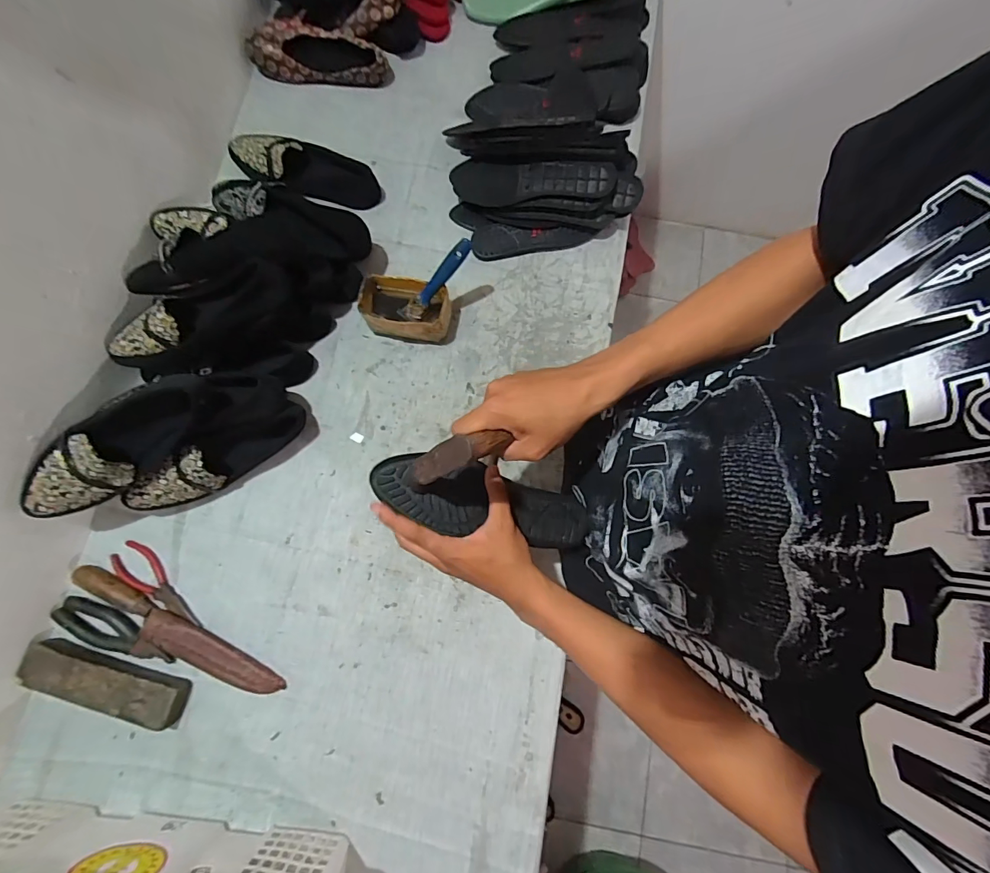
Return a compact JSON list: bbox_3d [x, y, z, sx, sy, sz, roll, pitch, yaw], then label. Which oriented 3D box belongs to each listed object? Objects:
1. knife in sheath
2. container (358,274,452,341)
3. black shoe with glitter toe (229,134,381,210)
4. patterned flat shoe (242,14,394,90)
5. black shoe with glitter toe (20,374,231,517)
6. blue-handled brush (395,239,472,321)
[{"bbox_3d":[-0.420,0.260,0.575,0.306,0.024,0.039,27,80,5],"label":"knife in sheath"},{"bbox_3d":[-0.131,-0.185,0.646,0.130,0.066,0.079,9,79,1],"label":"container"},{"bbox_3d":[-0.308,-0.426,0.699,0.251,0.050,0.089,21,79,4],"label":"black shoe with glitter toe"},{"bbox_3d":[-0.298,-0.641,0.737,0.237,0.052,0.075,6,79,1],"label":"patterned flat shoe"},{"bbox_3d":[-0.454,0.013,0.526,0.247,0.069,0.077,-31,80,-6],"label":"black shoe with glitter toe"},{"bbox_3d":[-0.083,-0.214,0.609,0.153,0.013,0.026,-37,78,36],"label":"blue-handled brush"}]

